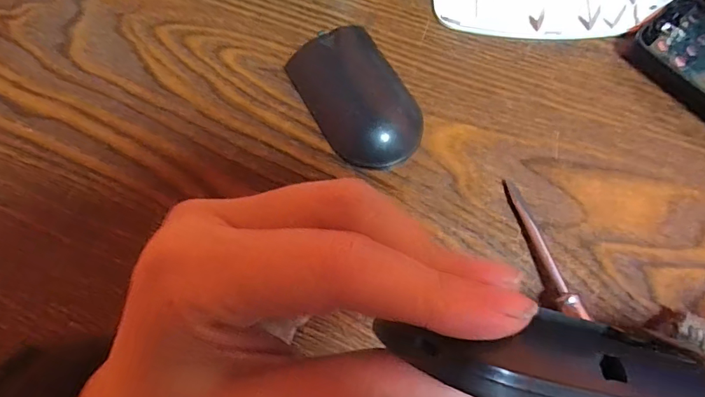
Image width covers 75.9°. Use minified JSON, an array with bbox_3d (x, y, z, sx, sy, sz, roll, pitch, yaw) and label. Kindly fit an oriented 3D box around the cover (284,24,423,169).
[{"bbox_3d":[0.003,-0.052,0.229,0.048,0.012,0.074,-30,73,-10],"label":"cover"}]

